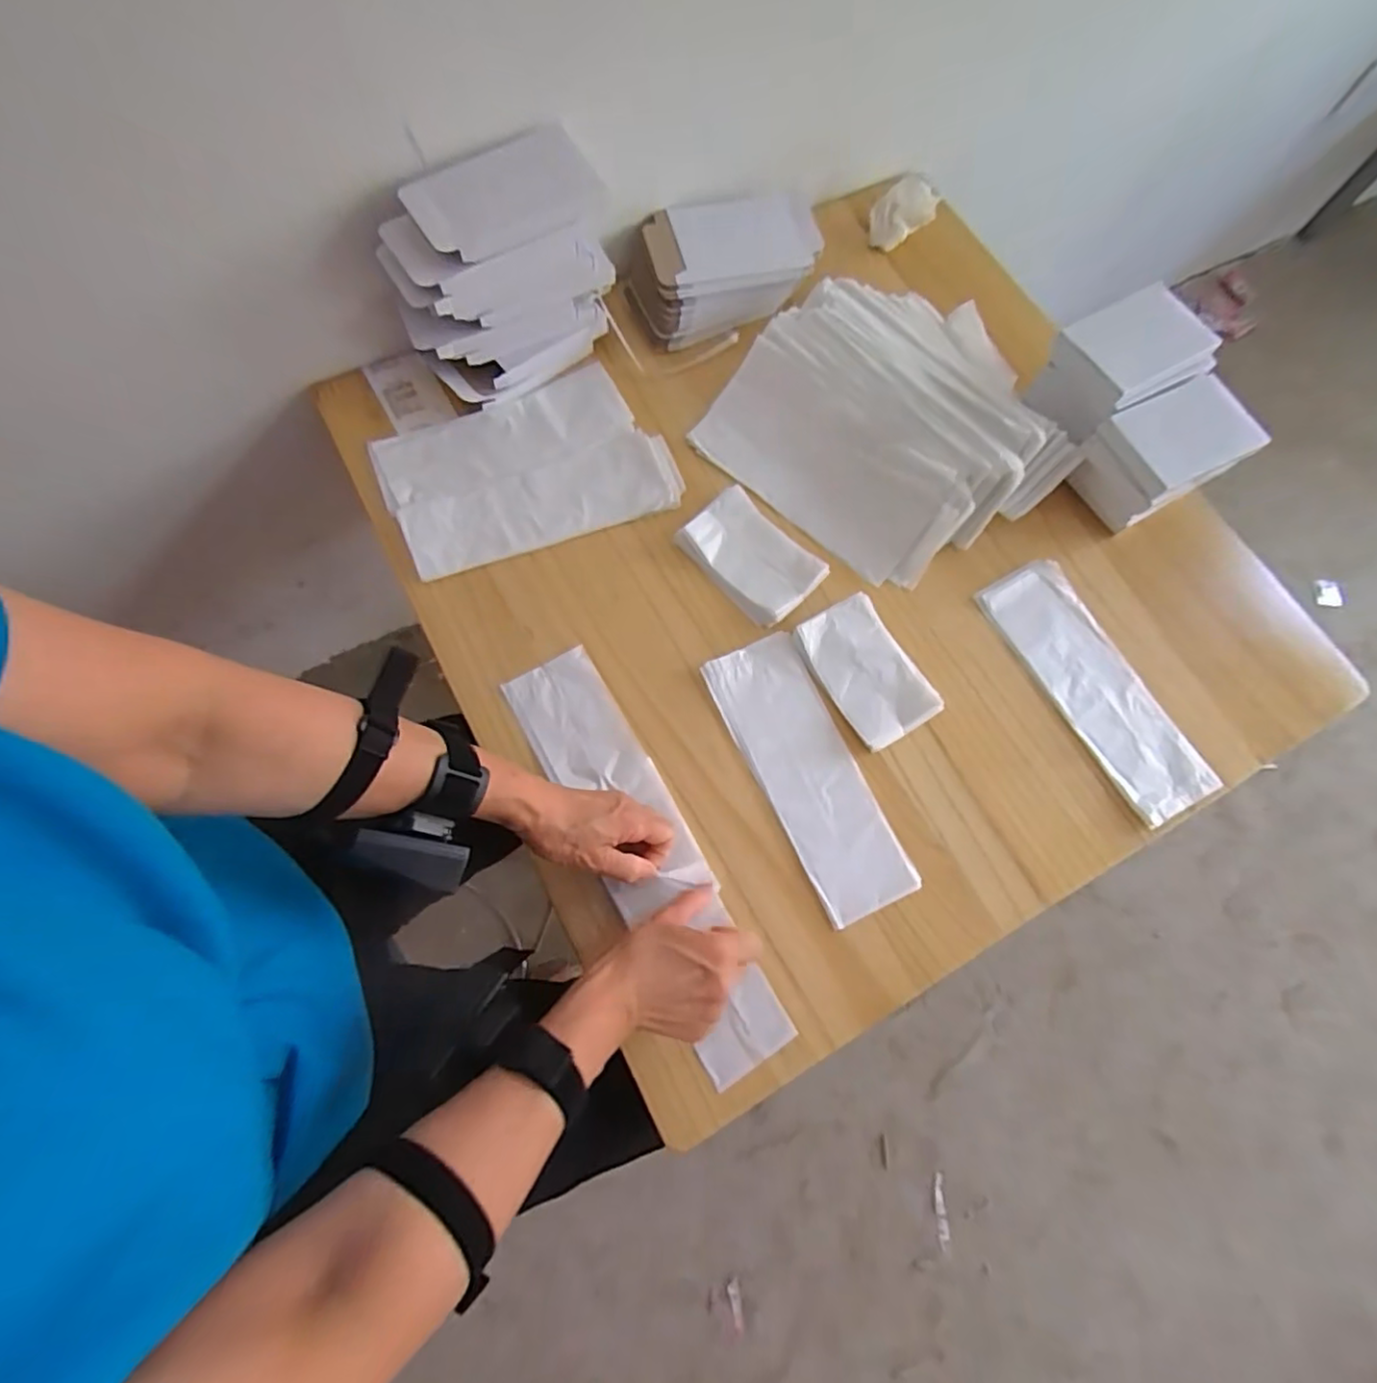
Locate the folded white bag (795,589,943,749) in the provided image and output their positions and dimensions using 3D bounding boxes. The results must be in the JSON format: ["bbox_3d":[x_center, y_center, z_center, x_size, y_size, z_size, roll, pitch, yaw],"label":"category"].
[{"bbox_3d":[0.163,-0.020,0.585,0.083,0.011,0.131,-30,75,-11],"label":"folded white bag"}]

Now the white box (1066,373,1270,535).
[{"bbox_3d":[0.453,-0.226,0.619,0.129,0.078,0.088,-26,74,-10],"label":"white box"}]

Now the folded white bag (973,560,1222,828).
[{"bbox_3d":[0.382,-0.007,0.601,0.093,0.009,0.254,-28,75,-11],"label":"folded white bag"}]

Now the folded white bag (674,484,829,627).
[{"bbox_3d":[0.059,-0.132,0.610,0.082,0.017,0.130,-42,77,-14],"label":"folded white bag"}]

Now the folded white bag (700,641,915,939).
[{"bbox_3d":[0.104,0.070,0.561,0.087,0.006,0.249,-23,74,-10],"label":"folded white bag"}]

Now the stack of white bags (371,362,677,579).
[{"bbox_3d":[-0.159,-0.217,0.631,0.261,0.016,0.176,-25,74,-10],"label":"stack of white bags"}]

